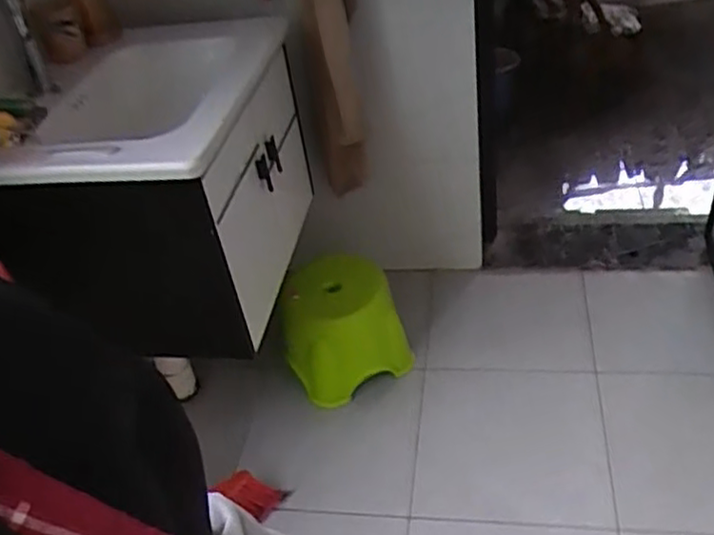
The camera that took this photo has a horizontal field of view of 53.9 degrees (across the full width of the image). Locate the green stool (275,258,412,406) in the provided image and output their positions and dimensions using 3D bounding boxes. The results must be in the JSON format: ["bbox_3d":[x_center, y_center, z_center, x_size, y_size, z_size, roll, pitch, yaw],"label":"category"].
[{"bbox_3d":[-0.039,0.142,1.633,0.263,0.263,0.225,-20,39,-13],"label":"green stool"}]

